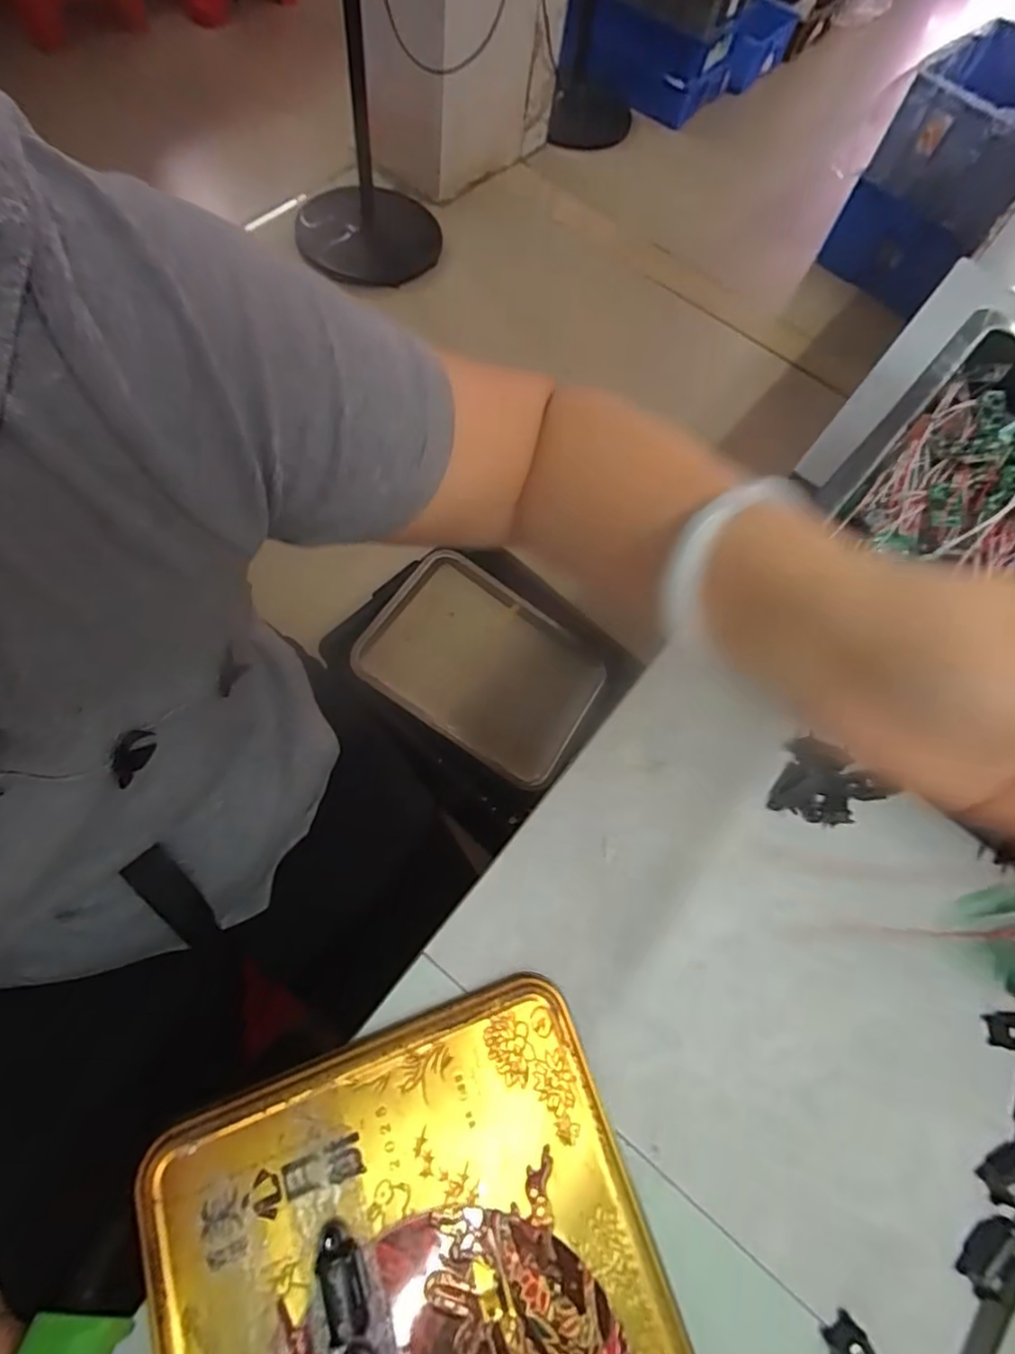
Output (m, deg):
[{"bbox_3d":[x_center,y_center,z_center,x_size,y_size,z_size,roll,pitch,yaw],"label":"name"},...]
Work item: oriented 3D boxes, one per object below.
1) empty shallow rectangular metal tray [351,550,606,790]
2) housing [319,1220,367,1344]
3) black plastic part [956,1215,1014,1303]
[{"bbox_3d":[-0.046,-0.023,0.949,0.338,0.064,0.253,33,66,7],"label":"empty shallow rectangular metal tray"},{"bbox_3d":[-0.065,0.238,0.241,0.013,0.014,0.035,-16,70,-14],"label":"housing"},{"bbox_3d":[0.227,0.269,0.285,0.034,0.009,0.017,-32,74,-19],"label":"black plastic part"}]

